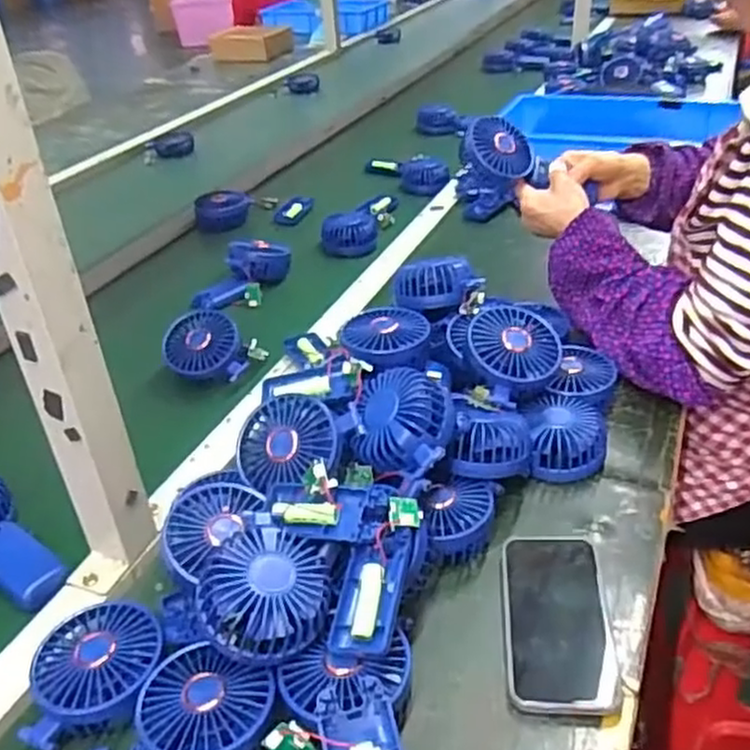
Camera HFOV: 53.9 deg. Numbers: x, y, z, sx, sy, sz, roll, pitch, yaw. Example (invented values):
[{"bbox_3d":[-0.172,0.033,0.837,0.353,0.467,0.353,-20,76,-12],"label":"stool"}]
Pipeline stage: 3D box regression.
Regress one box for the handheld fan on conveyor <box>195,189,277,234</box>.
[{"bbox_3d":[-0.229,-0.280,1.225,0.135,0.052,0.079,-12,35,-12],"label":"handheld fan on conveyor"}]

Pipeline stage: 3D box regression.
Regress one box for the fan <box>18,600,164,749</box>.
[{"bbox_3d":[-0.193,0.206,0.518,0.089,0.034,0.096,-9,33,-6],"label":"fan"}]

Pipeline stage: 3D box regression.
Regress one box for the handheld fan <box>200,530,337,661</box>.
[{"bbox_3d":[-0.073,0.146,0.496,0.091,0.047,0.078,-11,35,-10],"label":"handheld fan"}]

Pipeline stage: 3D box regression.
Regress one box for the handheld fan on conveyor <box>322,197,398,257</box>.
[{"bbox_3d":[-0.020,-0.251,1.179,0.080,0.041,0.210,9,36,19],"label":"handheld fan on conveyor"}]

